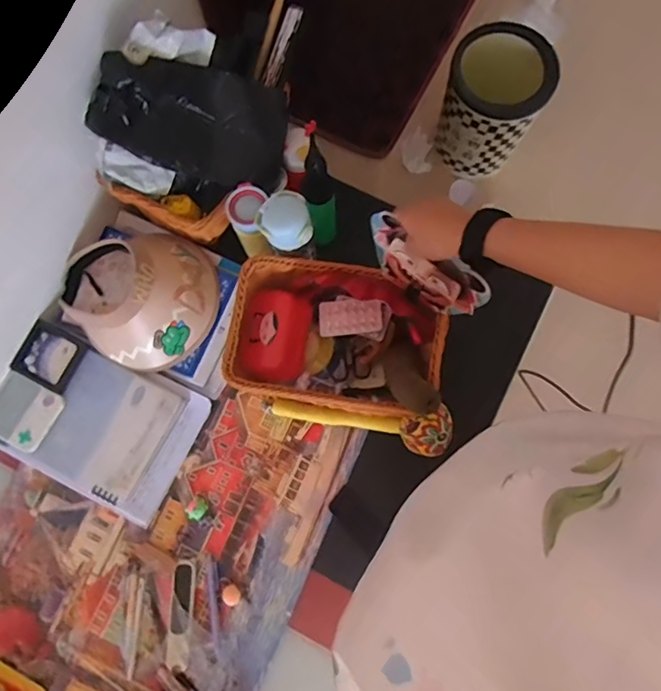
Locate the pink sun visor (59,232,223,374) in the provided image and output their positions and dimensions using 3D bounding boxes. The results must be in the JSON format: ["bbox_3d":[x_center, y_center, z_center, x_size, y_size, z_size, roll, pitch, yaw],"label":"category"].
[{"bbox_3d":[-0.290,-0.072,0.771,0.229,0.100,0.193,-22,80,-3],"label":"pink sun visor"}]

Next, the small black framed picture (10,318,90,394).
[{"bbox_3d":[-0.442,0.015,0.799,0.093,0.019,0.084,29,81,6],"label":"small black framed picture"}]

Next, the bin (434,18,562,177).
[{"bbox_3d":[0.355,-0.531,1.122,0.193,0.249,0.203,0,79,1],"label":"bin"}]

